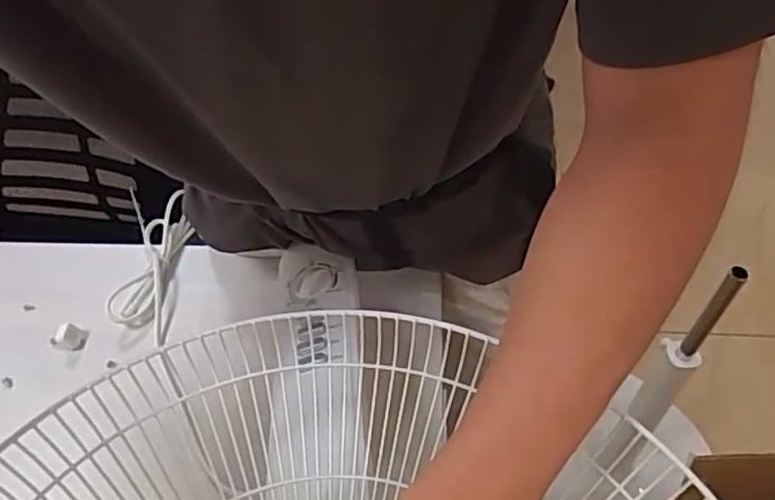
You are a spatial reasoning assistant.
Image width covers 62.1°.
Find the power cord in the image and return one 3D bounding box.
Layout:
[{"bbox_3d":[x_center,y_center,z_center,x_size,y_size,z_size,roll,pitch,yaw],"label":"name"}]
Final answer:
[{"bbox_3d":[-0.253,0.015,0.677,0.067,0.037,0.179,0,49,-2],"label":"power cord"}]

